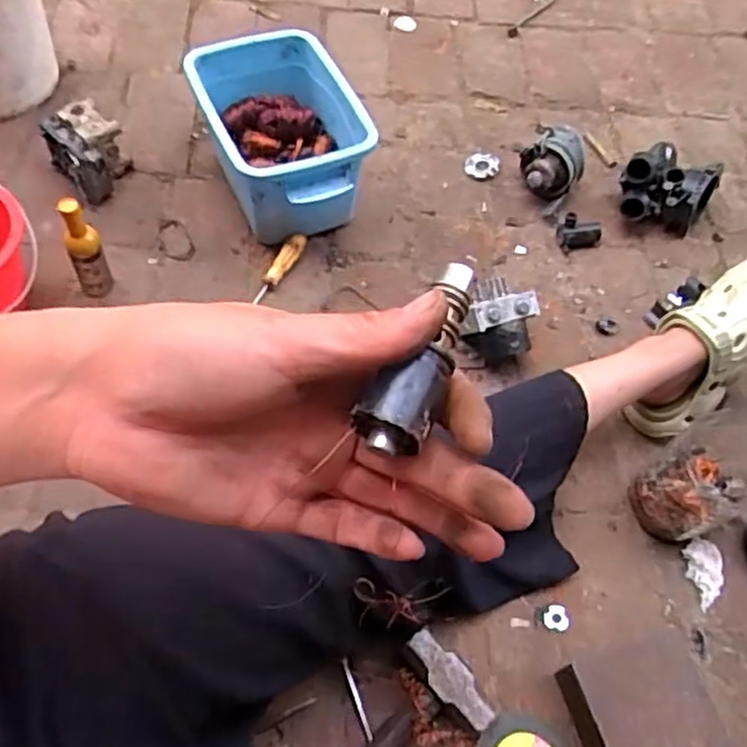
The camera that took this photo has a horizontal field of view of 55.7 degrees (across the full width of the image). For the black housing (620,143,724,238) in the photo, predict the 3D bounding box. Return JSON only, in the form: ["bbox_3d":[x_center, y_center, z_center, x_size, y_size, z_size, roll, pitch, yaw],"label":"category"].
[{"bbox_3d":[0.415,-0.261,1.011,0.117,0.104,0.117,2,59,-3],"label":"black housing"}]

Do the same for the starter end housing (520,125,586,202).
[{"bbox_3d":[0.262,-0.305,1.040,0.091,0.084,0.075,19,60,8],"label":"starter end housing"}]

